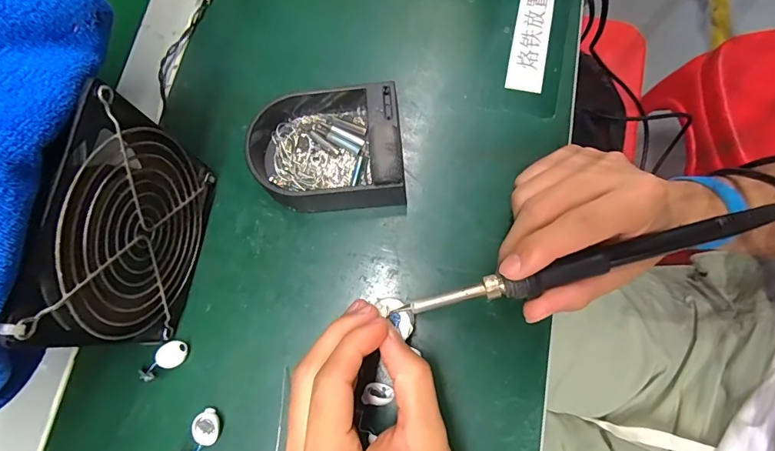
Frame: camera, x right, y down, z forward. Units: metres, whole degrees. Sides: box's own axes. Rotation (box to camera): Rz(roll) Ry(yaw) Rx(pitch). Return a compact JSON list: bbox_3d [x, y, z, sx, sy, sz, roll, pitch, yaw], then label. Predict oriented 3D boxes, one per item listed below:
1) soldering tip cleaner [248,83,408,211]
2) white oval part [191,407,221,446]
[{"bbox_3d":[-0.043,-0.055,0.292,0.108,0.037,0.091,-2,75,2],"label":"soldering tip cleaner"},{"bbox_3d":[-0.109,0.121,0.260,0.015,0.006,0.019,-21,75,-2],"label":"white oval part"}]

